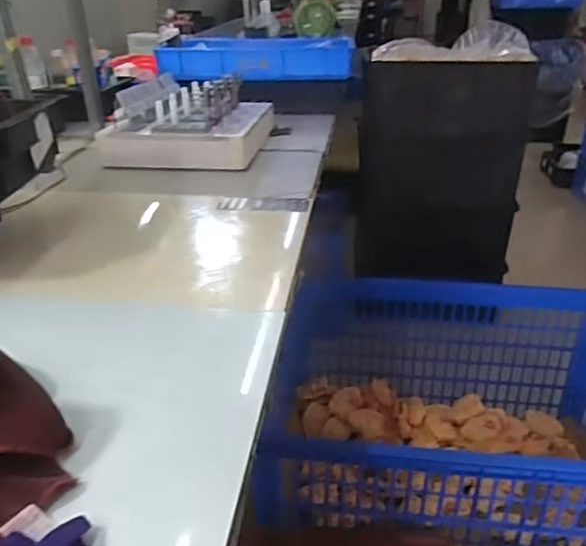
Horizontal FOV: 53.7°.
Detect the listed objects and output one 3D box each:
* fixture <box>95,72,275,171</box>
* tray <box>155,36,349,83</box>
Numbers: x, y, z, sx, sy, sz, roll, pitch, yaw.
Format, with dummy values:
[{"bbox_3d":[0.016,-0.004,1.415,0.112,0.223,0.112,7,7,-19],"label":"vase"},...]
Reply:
[{"bbox_3d":[-0.223,-0.345,1.306,0.314,0.133,0.367,1,28,4],"label":"fixture"},{"bbox_3d":[-0.102,-0.676,1.794,0.566,0.099,0.374,0,28,1],"label":"tray"}]

